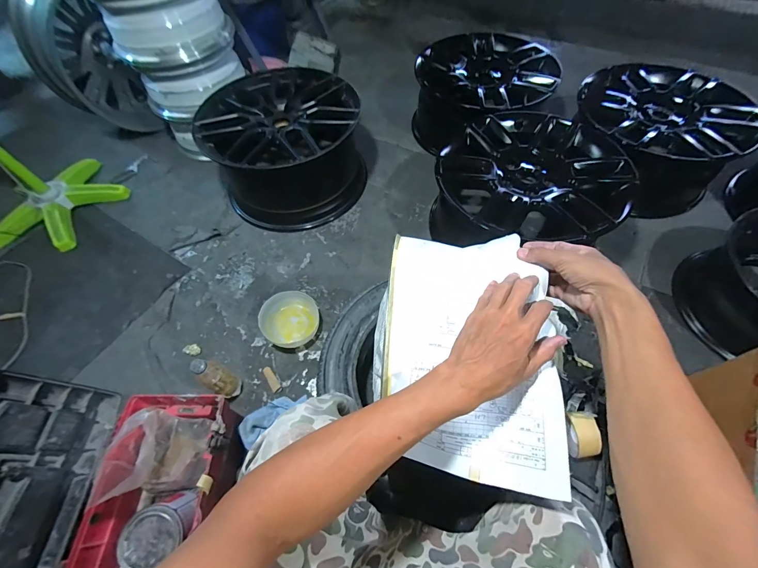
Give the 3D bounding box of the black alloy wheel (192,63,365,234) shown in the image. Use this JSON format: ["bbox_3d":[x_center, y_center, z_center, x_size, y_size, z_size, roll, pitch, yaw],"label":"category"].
[{"bbox_3d":[-0.316,-0.466,1.122,0.485,0.271,0.465,-2,58,3],"label":"black alloy wheel"}]

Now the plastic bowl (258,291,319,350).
[{"bbox_3d":[-0.242,0.096,0.902,0.146,0.070,0.140,-2,58,3],"label":"plastic bowl"}]

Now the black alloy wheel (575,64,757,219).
[{"bbox_3d":[0.931,-0.517,1.121,0.465,0.226,0.514,-20,59,-9],"label":"black alloy wheel"}]

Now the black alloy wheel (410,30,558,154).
[{"bbox_3d":[0.393,-0.718,1.261,0.485,0.215,0.489,-2,58,3],"label":"black alloy wheel"}]

